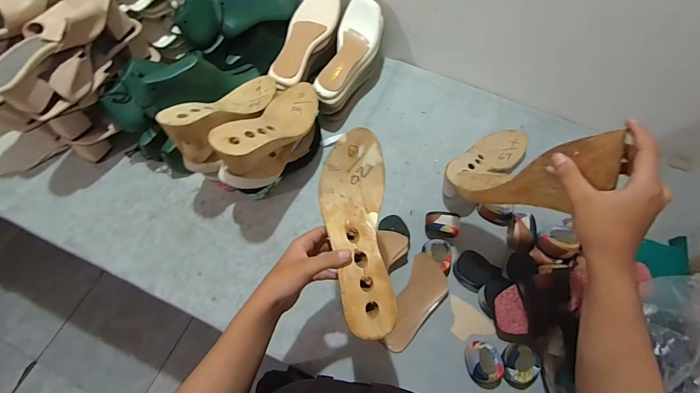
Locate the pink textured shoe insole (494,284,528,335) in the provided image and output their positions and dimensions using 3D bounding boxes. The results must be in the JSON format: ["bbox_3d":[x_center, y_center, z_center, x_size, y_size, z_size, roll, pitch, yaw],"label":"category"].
[{"bbox_3d":[0.263,0.189,0.586,0.046,0.005,0.074,-11,77,5],"label":"pink textured shoe insole"}]

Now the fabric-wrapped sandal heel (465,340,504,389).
[{"bbox_3d":[0.218,0.273,0.575,0.049,0.043,0.068,3,66,0],"label":"fabric-wrapped sandal heel"}]

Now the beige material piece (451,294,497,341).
[{"bbox_3d":[0.202,0.220,0.615,0.086,0.004,0.056,40,71,15],"label":"beige material piece"}]

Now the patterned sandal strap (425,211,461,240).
[{"bbox_3d":[0.170,0.054,0.657,0.061,0.048,0.044,9,66,2],"label":"patterned sandal strap"}]

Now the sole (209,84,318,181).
[{"bbox_3d":[-0.136,-0.102,0.607,0.083,0.107,0.254,25,39,9],"label":"sole"}]

